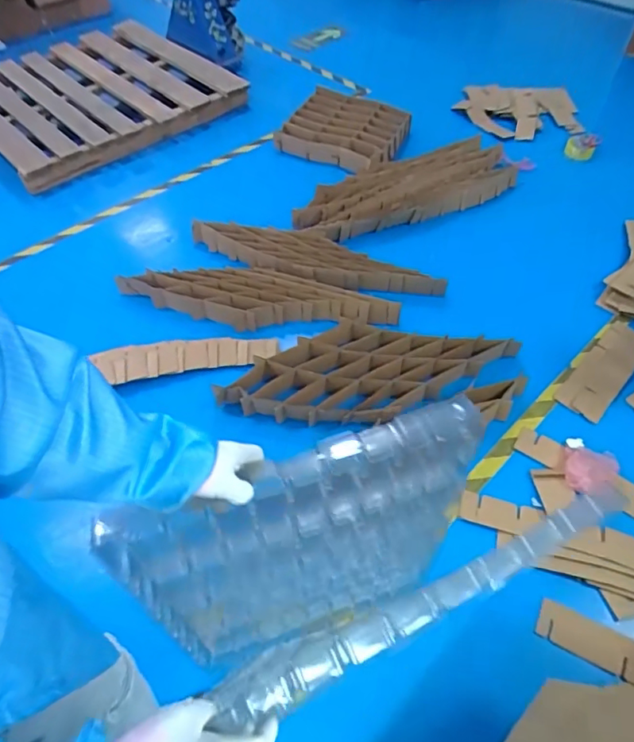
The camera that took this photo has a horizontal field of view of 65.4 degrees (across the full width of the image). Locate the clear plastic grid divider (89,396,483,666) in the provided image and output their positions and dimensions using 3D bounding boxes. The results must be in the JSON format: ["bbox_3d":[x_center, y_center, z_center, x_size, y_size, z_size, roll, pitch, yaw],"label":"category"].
[{"bbox_3d":[-0.017,0.273,0.720,0.464,0.506,0.033,-13,46,-14],"label":"clear plastic grid divider"}]

